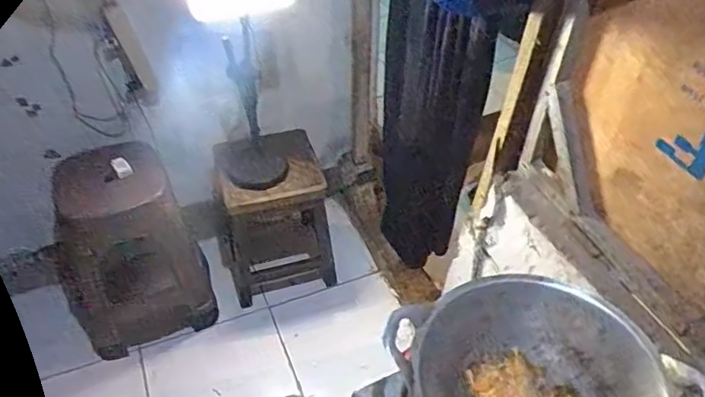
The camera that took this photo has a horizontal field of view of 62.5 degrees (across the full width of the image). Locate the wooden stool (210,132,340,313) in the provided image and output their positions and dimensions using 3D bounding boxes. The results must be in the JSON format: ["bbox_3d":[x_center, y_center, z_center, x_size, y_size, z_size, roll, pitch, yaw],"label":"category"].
[{"bbox_3d":[-0.255,0.080,1.858,0.323,0.511,0.256,-13,44,-14],"label":"wooden stool"}]

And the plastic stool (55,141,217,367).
[{"bbox_3d":[-0.682,0.145,1.743,0.388,0.568,0.343,-25,48,-25],"label":"plastic stool"}]

